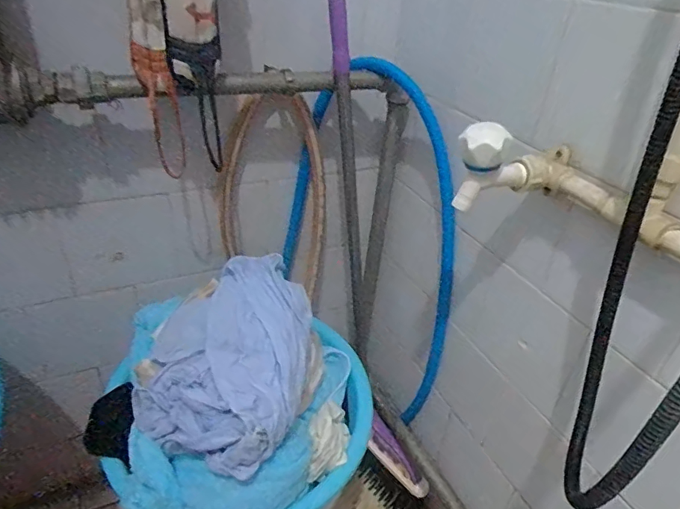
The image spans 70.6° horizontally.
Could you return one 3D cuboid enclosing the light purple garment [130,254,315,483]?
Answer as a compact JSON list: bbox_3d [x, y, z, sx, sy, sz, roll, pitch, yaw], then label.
[{"bbox_3d":[-0.124,0.109,0.543,0.178,0.113,0.217,9,34,7],"label":"light purple garment"}]

